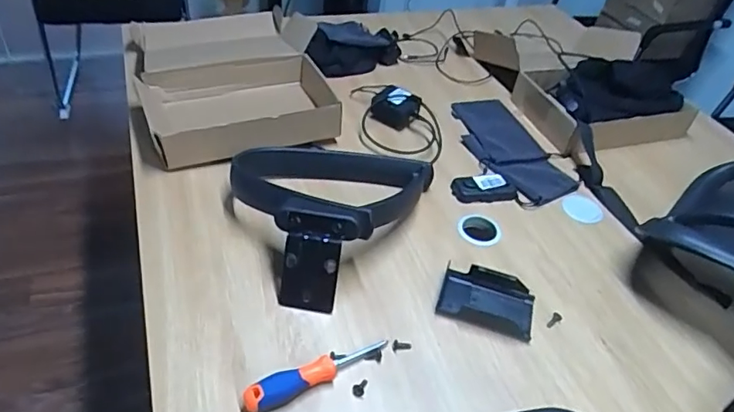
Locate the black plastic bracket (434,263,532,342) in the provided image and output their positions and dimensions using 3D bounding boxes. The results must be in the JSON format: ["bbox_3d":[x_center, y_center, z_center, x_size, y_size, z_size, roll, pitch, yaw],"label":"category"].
[{"bbox_3d":[0.163,0.128,0.723,0.126,0.030,0.081,17,43,10],"label":"black plastic bracket"}]

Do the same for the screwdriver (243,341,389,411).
[{"bbox_3d":[-0.055,0.191,0.618,0.179,0.033,0.025,-19,49,-26],"label":"screwdriver"}]

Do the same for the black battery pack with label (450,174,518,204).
[{"bbox_3d":[0.200,-0.030,0.900,0.110,0.030,0.038,2,43,-6],"label":"black battery pack with label"}]

